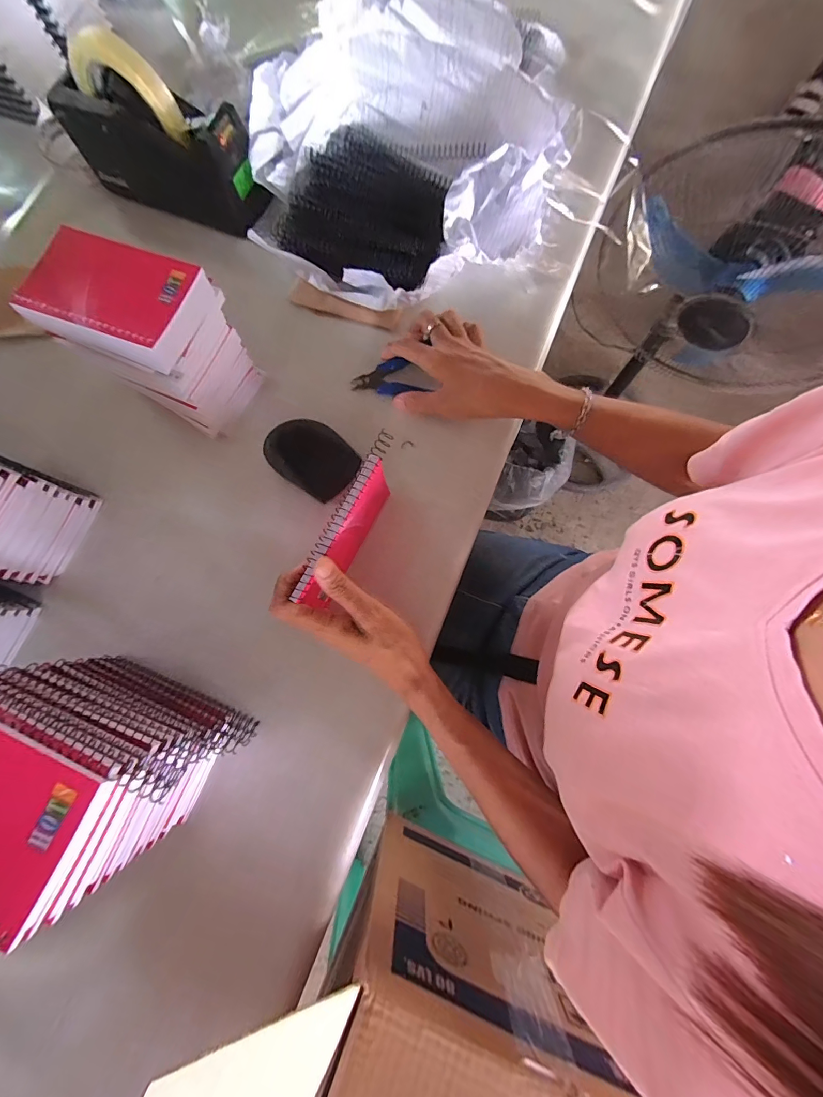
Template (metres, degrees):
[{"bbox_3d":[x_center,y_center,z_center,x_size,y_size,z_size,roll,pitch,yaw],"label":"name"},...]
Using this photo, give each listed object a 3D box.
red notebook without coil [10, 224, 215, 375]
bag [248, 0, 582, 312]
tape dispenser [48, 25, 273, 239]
[{"bbox_3d":[-0.233,-0.202,0.330,0.140,0.028,0.084,20,79,6],"label":"red notebook without coil"},{"bbox_3d":[-0.013,-0.410,0.417,0.314,0.128,0.286,26,79,7],"label":"bag"},{"bbox_3d":[-0.267,-0.446,0.439,0.200,0.128,0.076,21,79,6],"label":"tape dispenser"}]

